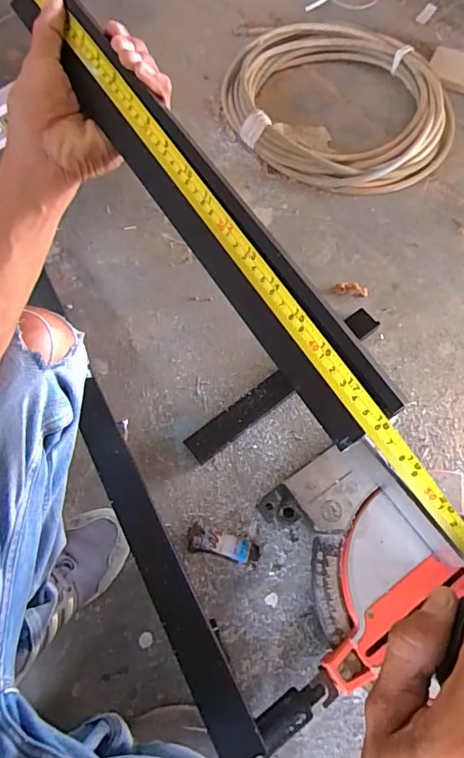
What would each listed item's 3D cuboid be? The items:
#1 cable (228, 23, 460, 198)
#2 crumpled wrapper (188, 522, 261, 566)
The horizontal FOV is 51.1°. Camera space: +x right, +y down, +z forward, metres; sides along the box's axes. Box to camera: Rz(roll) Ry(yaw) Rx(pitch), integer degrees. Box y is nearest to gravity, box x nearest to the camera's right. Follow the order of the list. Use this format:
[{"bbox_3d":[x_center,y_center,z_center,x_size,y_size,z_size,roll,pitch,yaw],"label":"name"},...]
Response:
[{"bbox_3d":[0.213,-0.572,1.004,0.408,0.051,0.487,-37,71,-12],"label":"cable"},{"bbox_3d":[-0.012,0.236,0.689,0.102,0.018,0.037,11,69,6],"label":"crumpled wrapper"}]

